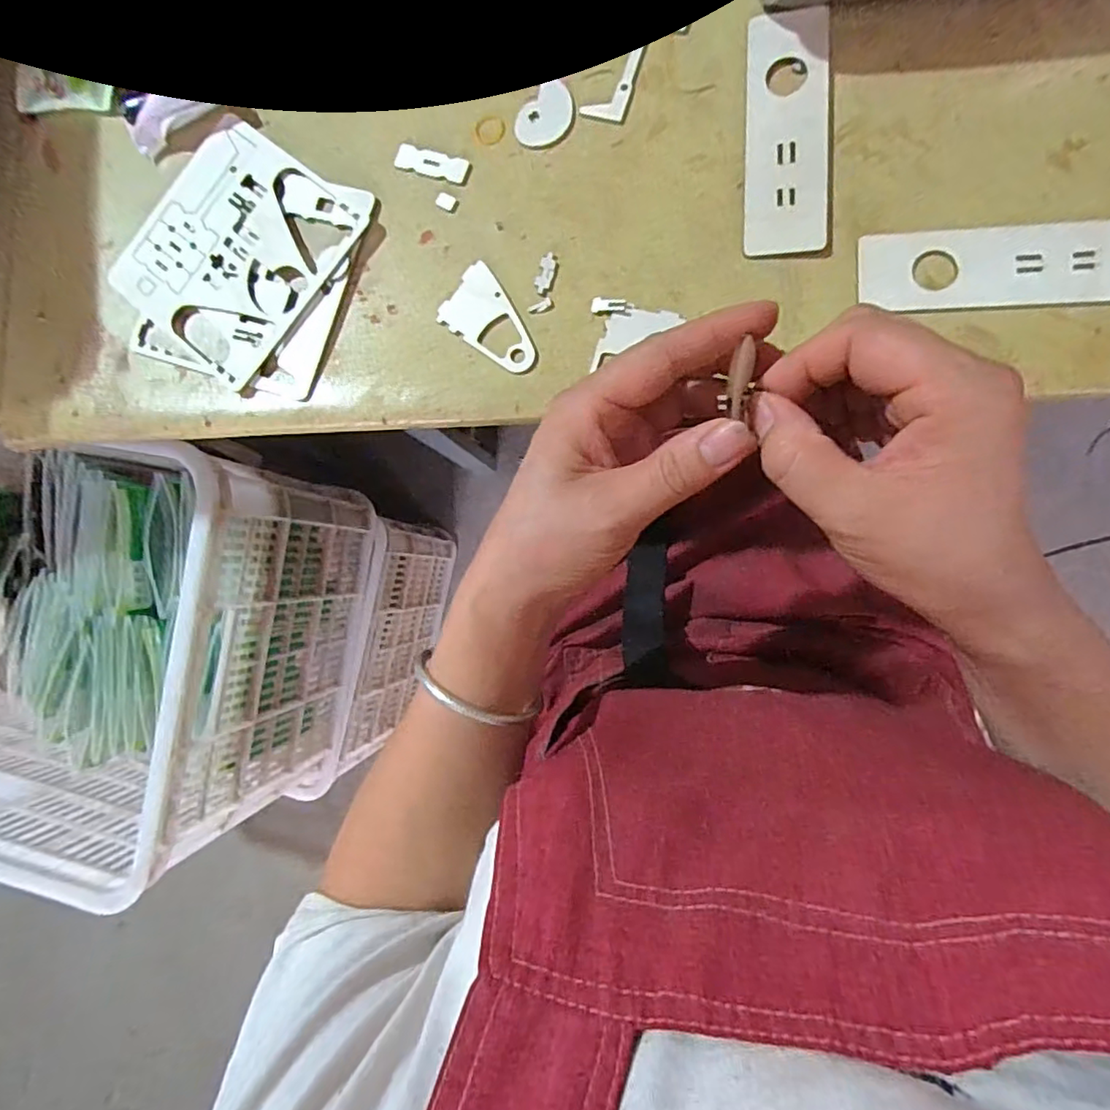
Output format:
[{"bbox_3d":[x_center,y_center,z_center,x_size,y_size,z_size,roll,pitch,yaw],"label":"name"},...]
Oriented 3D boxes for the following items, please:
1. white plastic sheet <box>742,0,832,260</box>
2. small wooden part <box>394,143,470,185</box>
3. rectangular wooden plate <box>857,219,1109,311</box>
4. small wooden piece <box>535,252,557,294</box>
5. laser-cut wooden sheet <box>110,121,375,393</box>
[{"bbox_3d":[0.137,-0.248,0.342,0.047,0.005,0.144,1,87,9],"label":"white plastic sheet"},{"bbox_3d":[-0.079,-0.252,0.377,0.050,0.004,0.016,21,90,9],"label":"small wooden part"},{"bbox_3d":[0.246,-0.159,0.321,0.145,0.006,0.042,2,87,9],"label":"rectangular wooden plate"},{"bbox_3d":[-0.006,-0.174,0.360,0.010,0.004,0.026,15,91,9],"label":"small wooden piece"},{"bbox_3d":[-0.219,-0.201,0.394,0.140,0.005,0.162,40,94,10],"label":"laser-cut wooden sheet"}]

